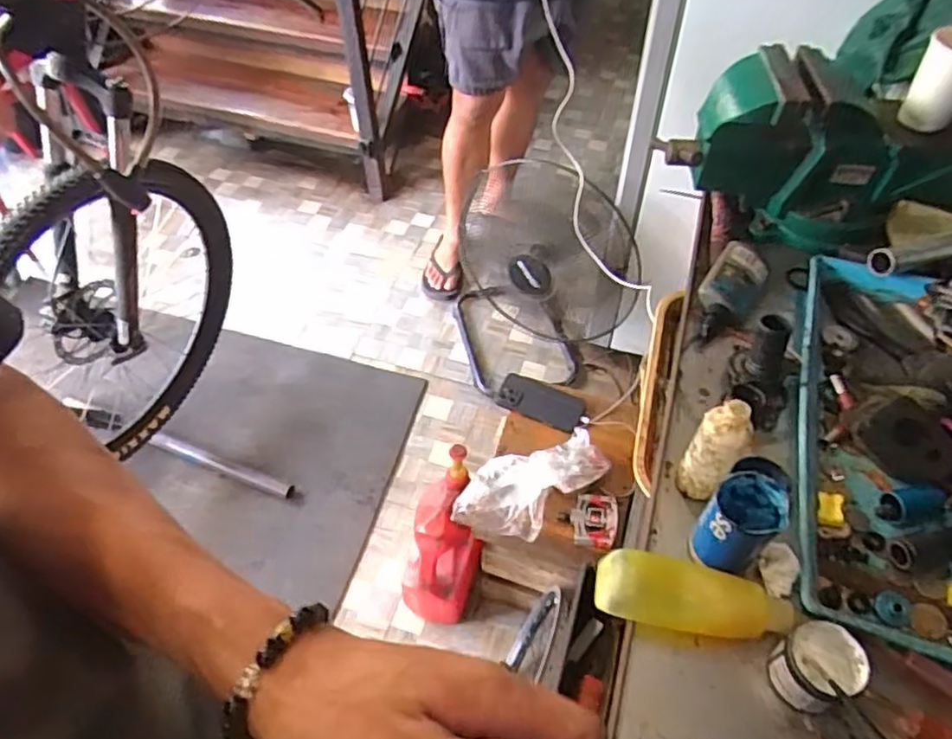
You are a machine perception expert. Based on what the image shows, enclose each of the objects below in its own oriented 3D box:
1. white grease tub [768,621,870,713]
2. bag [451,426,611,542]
[{"bbox_3d":[0.249,0.215,0.473,0.055,0.042,0.050,-1,49,1],"label":"white grease tub"},{"bbox_3d":[0.101,0.198,1.106,0.286,0.089,0.118,-26,55,-20],"label":"bag"}]

